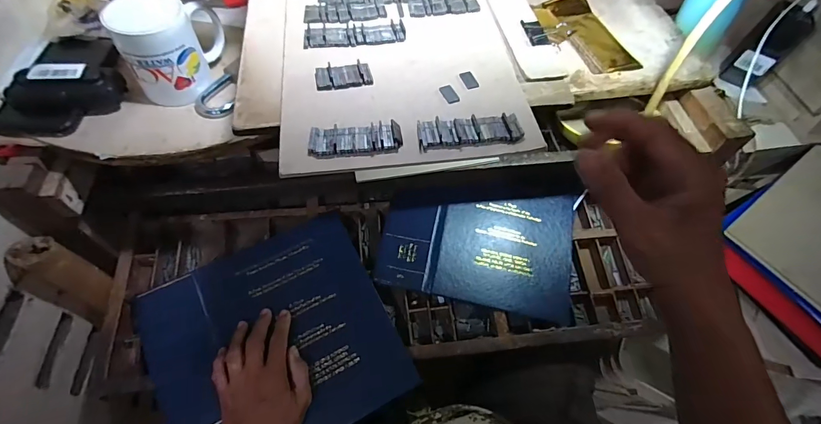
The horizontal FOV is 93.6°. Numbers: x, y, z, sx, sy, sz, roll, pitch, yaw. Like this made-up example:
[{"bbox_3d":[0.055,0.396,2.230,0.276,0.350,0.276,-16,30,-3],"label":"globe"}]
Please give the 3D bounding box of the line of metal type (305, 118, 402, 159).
[{"bbox_3d":[-0.042,-0.056,0.299,0.070,0.007,0.026,-6,58,-6],"label":"line of metal type"}]

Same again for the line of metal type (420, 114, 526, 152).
[{"bbox_3d":[0.047,-0.065,0.307,0.082,0.009,0.028,-9,58,-8],"label":"line of metal type"}]

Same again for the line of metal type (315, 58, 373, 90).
[{"bbox_3d":[-0.058,-0.119,0.337,0.048,0.007,0.023,-10,58,-9],"label":"line of metal type"}]

